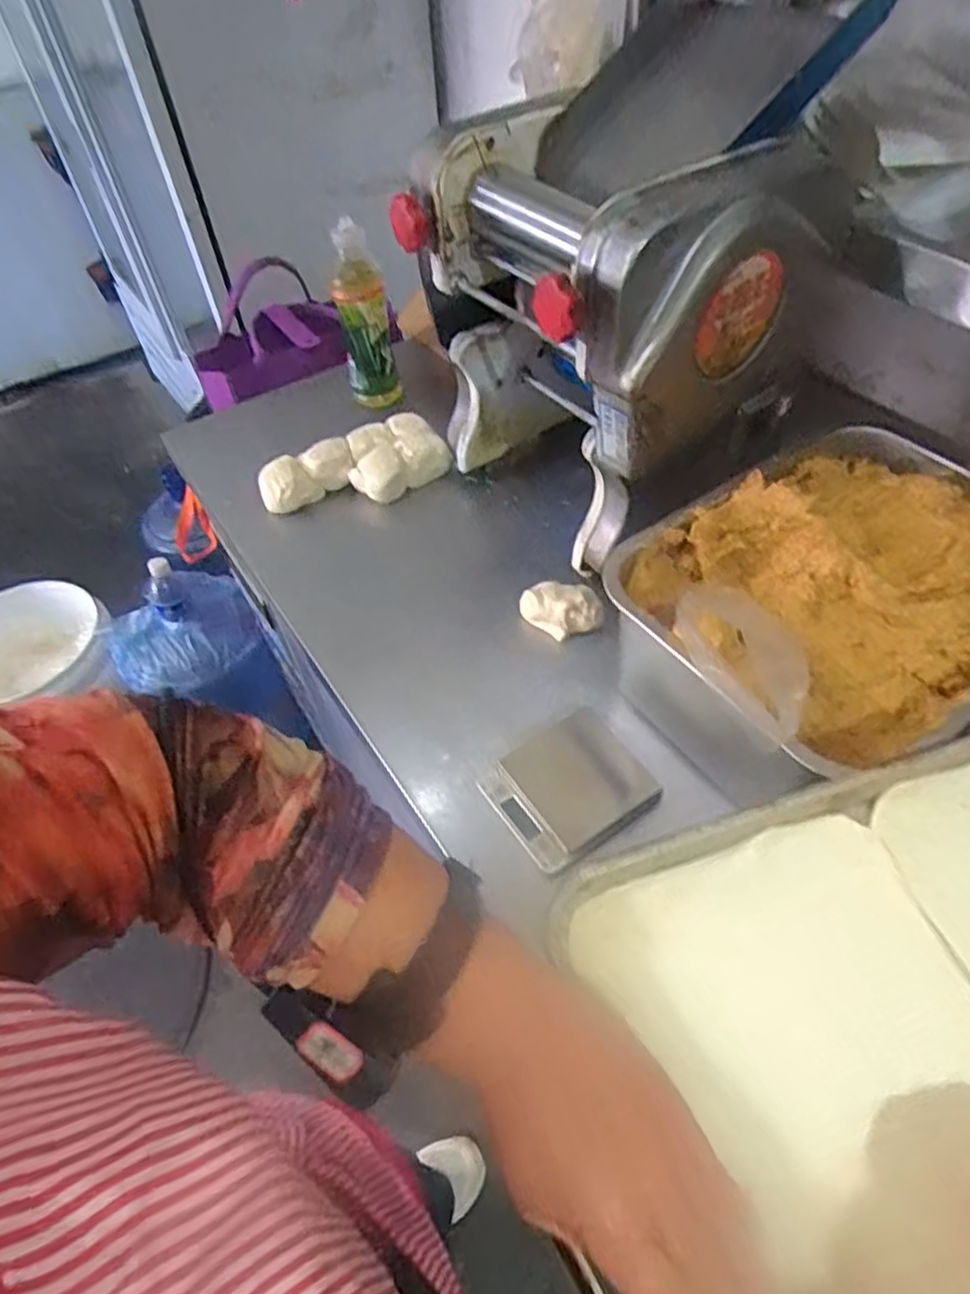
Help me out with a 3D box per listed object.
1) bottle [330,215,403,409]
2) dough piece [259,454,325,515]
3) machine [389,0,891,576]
[{"bbox_3d":[-0.162,-0.440,0.932,0.069,0.220,0.066,-13,52,-7],"label":"bottle"},{"bbox_3d":[-0.241,-0.195,0.847,0.067,0.041,0.053,-24,54,-15],"label":"dough piece"},{"bbox_3d":[0.164,-0.342,0.680,0.392,0.378,0.296,-29,55,-19],"label":"machine"}]

